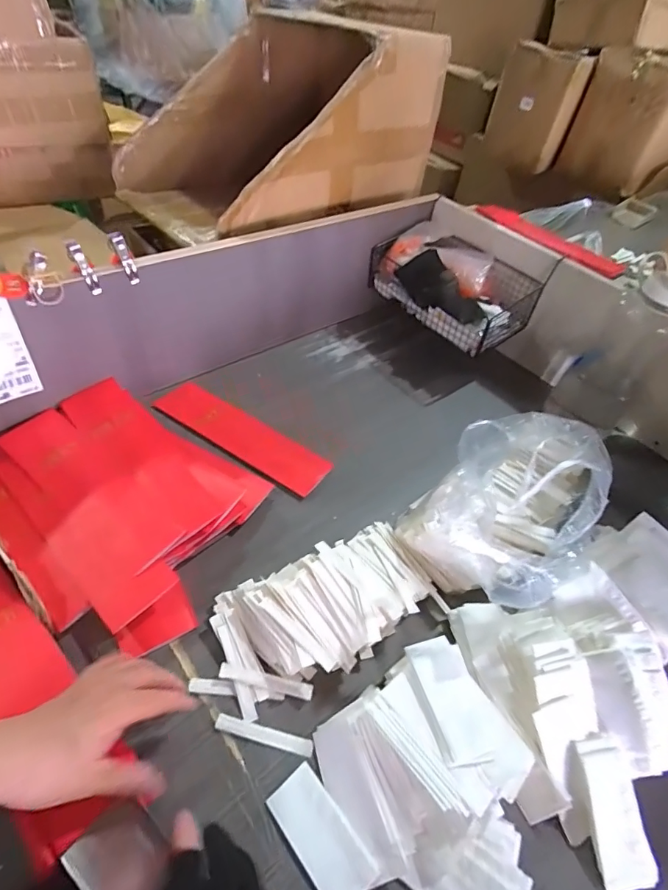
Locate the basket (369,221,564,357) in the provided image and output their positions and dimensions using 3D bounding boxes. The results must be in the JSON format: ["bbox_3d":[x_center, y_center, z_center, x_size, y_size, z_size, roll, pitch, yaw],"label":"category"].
[{"bbox_3d":[0.214,-0.291,0.804,0.160,0.099,0.266,-32,59,-30],"label":"basket"}]

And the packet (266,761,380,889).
[{"bbox_3d":[-0.011,0.325,0.372,0.046,0.009,0.094,-31,61,-30],"label":"packet"}]

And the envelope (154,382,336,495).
[{"bbox_3d":[-0.133,-0.016,0.654,0.273,0.011,0.082,28,44,16],"label":"envelope"}]

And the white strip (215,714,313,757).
[{"bbox_3d":[-0.064,0.267,0.413,0.091,0.007,0.013,15,50,3],"label":"white strip"}]

